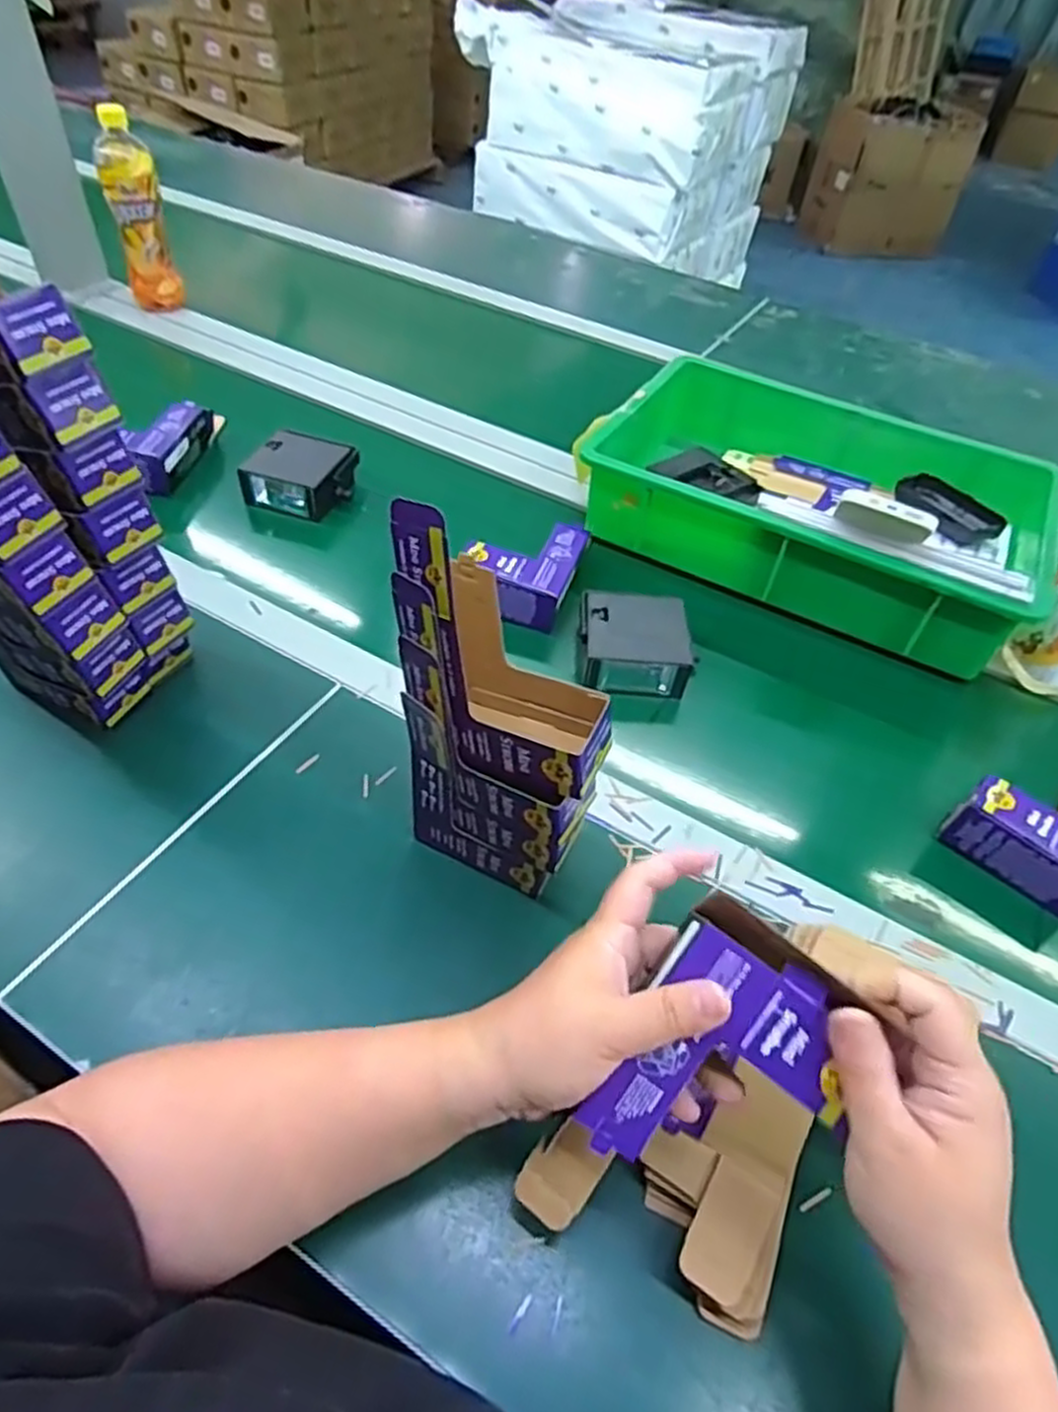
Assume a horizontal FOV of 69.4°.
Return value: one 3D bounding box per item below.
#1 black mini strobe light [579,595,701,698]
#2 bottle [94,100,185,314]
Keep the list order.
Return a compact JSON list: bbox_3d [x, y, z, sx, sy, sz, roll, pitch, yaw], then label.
[{"bbox_3d":[0.089,-0.054,0.648,0.091,0.046,0.090,5,49,0],"label":"black mini strobe light"},{"bbox_3d":[-0.504,-0.630,0.984,0.067,0.206,0.068,-20,54,-20],"label":"bottle"}]

